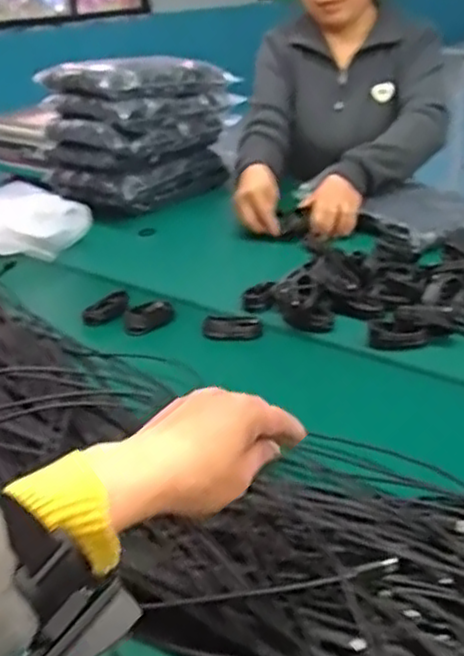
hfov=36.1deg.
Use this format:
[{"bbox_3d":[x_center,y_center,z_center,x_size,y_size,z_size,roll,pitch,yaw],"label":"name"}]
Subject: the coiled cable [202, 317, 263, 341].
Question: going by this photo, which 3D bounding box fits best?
[{"bbox_3d":[0.001,0.000,0.882,0.073,0.022,0.030,-4,27,-1],"label":"coiled cable"}]

